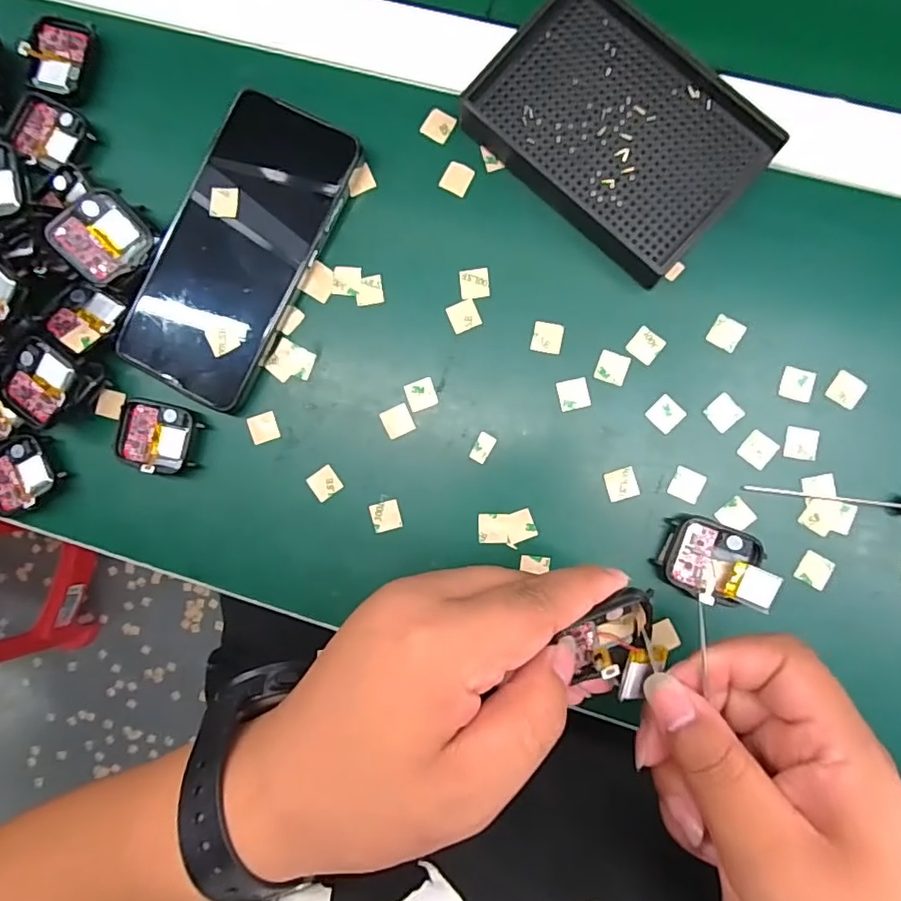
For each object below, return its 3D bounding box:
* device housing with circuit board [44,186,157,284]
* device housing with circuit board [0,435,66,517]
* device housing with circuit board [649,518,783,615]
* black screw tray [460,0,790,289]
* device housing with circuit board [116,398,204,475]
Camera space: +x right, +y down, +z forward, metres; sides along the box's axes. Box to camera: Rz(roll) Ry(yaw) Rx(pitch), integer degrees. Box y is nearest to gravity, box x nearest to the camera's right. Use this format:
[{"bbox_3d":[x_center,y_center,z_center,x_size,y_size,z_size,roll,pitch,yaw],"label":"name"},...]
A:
[{"bbox_3d":[-0.185,-0.113,0.302,0.040,0.008,0.044,43,76,-36],"label":"device housing with circuit board"},{"bbox_3d":[-0.243,0.014,0.322,0.039,0.008,0.038,-29,86,3],"label":"device housing with circuit board"},{"bbox_3d":[0.133,0.057,0.283,0.050,0.018,0.037,17,89,5],"label":"device housing with circuit board"},{"bbox_3d":[0.085,-0.164,0.293,0.137,0.023,0.092,43,91,5],"label":"black screw tray"},{"bbox_3d":[-0.162,-0.007,0.315,0.044,0.007,0.038,12,89,5],"label":"device housing with circuit board"}]

